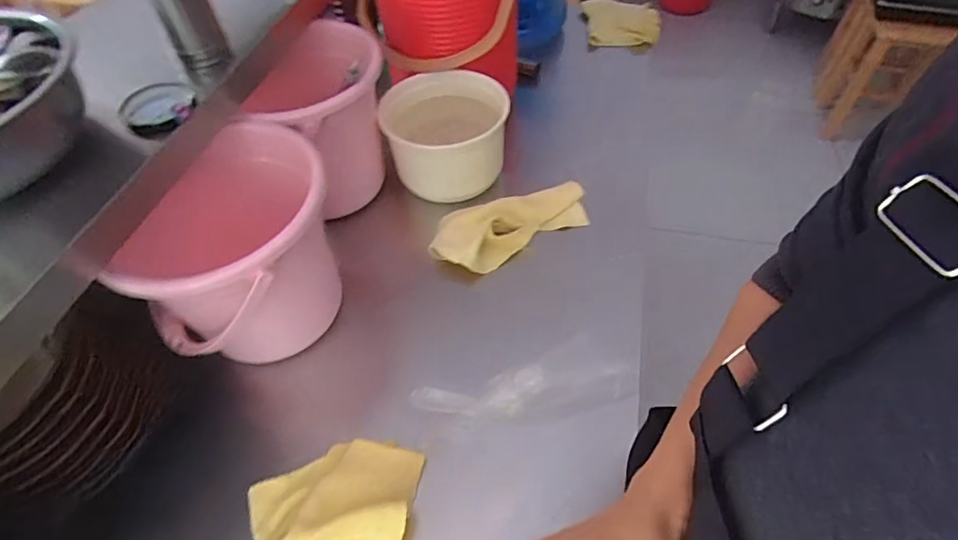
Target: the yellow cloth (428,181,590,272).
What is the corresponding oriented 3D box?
[{"bbox_3d":[0.050,-0.065,0.781,0.252,0.029,0.112,-13,69,-16],"label":"yellow cloth"}]

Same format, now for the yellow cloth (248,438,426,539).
[{"bbox_3d":[-0.158,0.235,0.539,0.175,0.050,0.138,7,53,8],"label":"yellow cloth"}]

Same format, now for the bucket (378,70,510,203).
[{"bbox_3d":[-0.051,-0.217,0.848,0.191,0.140,0.179,-1,52,2],"label":"bucket"}]

